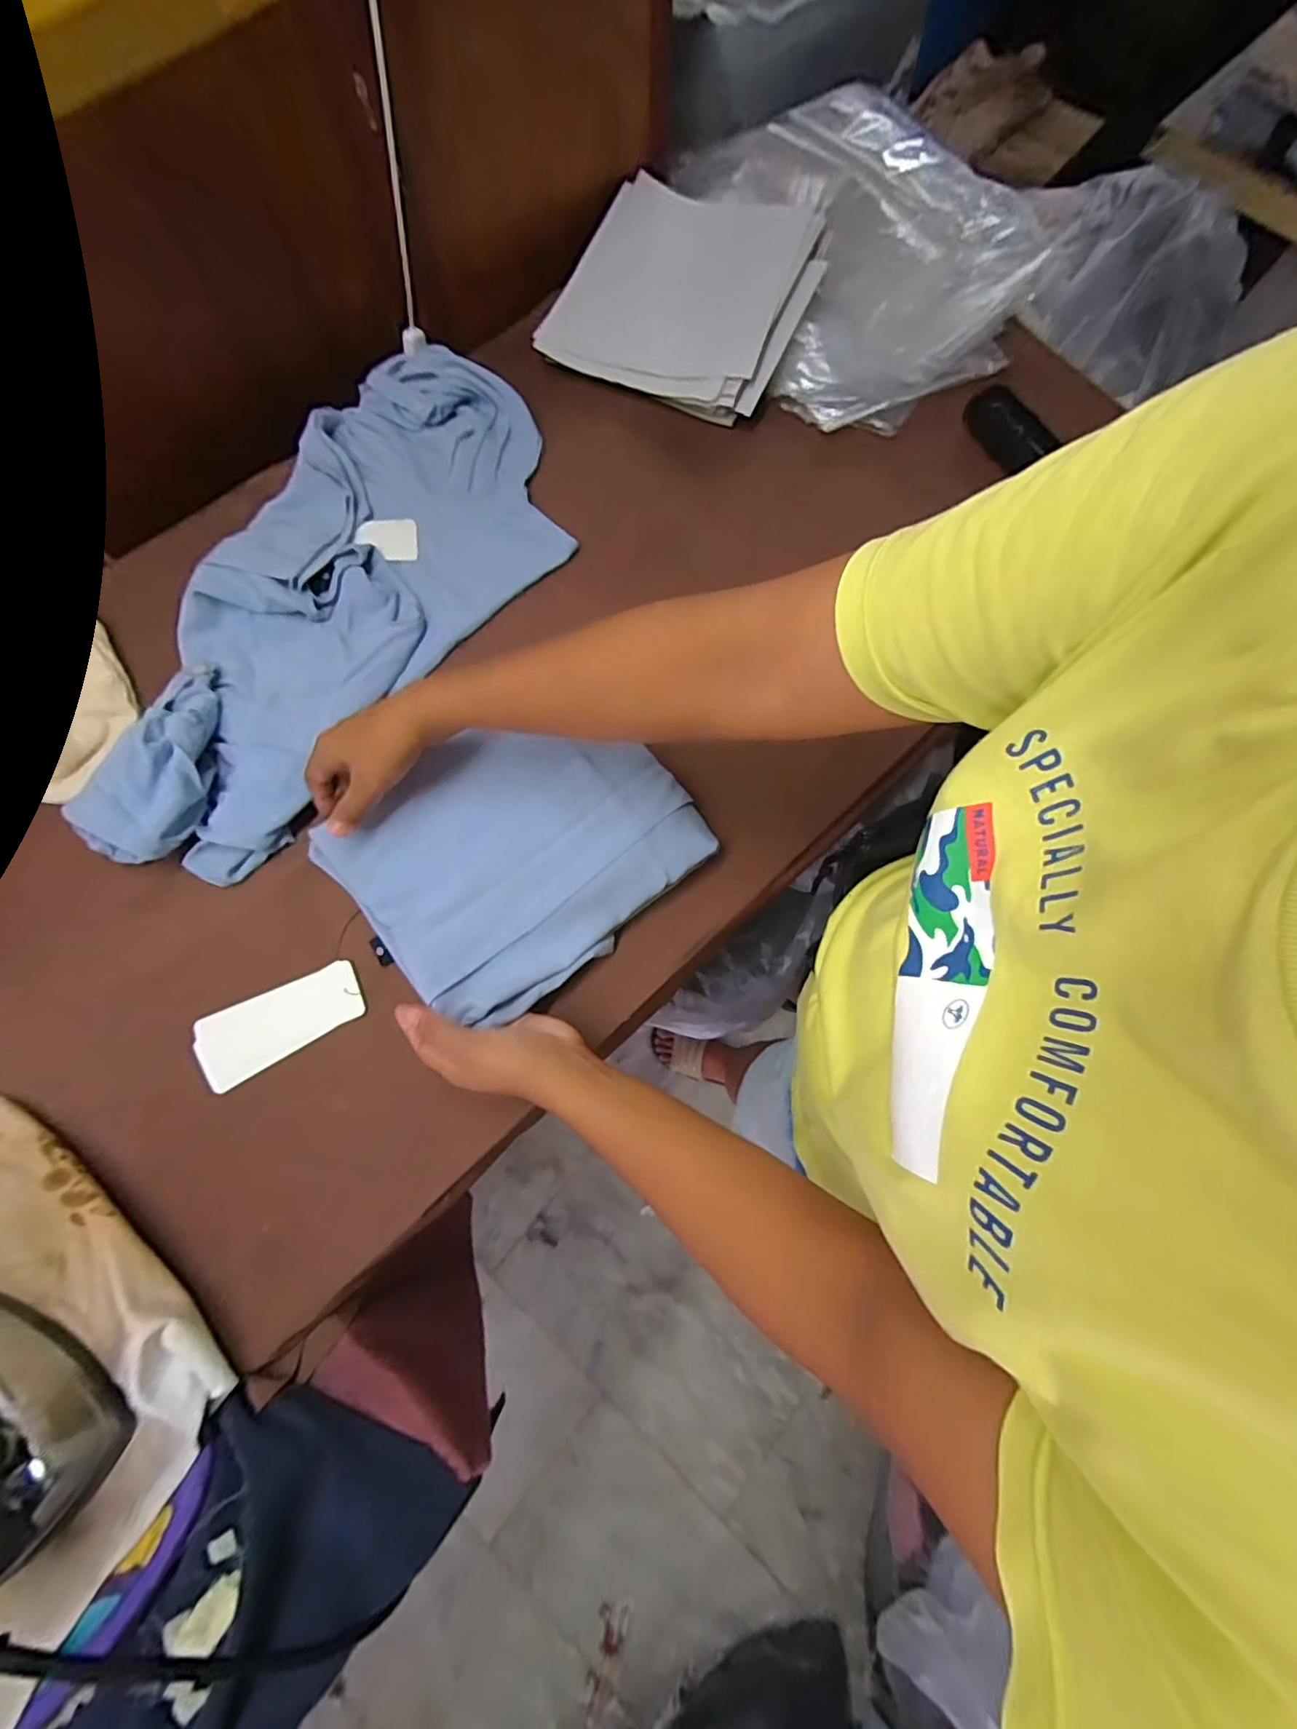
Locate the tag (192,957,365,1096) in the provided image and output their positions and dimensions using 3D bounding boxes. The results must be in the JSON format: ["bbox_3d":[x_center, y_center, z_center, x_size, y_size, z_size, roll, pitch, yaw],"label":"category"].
[{"bbox_3d":[-0.289,0.124,0.448,0.124,0.004,0.055,-24,78,-8],"label":"tag"}]

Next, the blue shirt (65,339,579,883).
[{"bbox_3d":[-0.273,-0.250,0.504,0.277,0.064,0.554,27,77,5],"label":"blue shirt"}]

